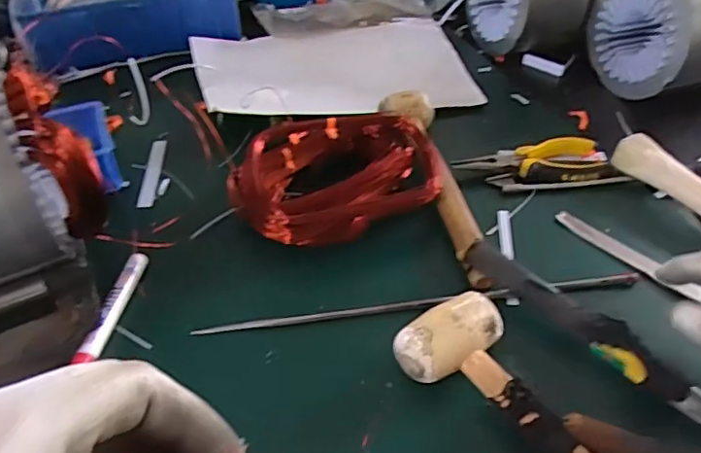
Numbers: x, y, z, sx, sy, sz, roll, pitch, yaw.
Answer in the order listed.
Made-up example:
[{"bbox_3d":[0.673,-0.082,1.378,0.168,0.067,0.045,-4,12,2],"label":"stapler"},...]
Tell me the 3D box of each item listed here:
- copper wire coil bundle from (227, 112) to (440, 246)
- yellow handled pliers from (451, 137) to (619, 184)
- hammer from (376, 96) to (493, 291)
[{"bbox_3d":[-0.020,-0.053,0.533,0.191,0.061,0.129,-16,47,-13],"label":"copper wire coil bundle"},{"bbox_3d":[0.188,-0.065,0.562,0.153,0.014,0.053,-7,45,-4],"label":"yellow handled pliers"},{"bbox_3d":[0.076,-0.047,0.523,0.058,0.053,0.241,-7,45,-4],"label":"hammer"}]

